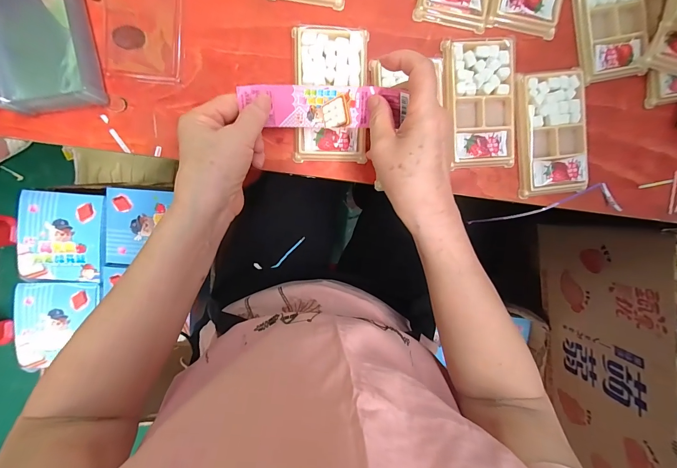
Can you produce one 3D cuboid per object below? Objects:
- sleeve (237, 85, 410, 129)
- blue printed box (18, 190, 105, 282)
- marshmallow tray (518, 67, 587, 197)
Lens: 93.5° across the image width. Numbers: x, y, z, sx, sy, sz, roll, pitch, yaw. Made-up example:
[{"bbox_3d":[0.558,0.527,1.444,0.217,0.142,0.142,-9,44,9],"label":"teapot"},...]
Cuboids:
[{"bbox_3d":[-0.013,-0.121,0.300,0.147,0.027,0.035,1,96,1],"label":"sleeve"},{"bbox_3d":[-0.514,0.007,0.597,0.134,0.030,0.164,7,95,-5],"label":"blue printed box"},{"bbox_3d":[0.241,-0.114,0.359,0.075,0.013,0.133,-7,97,-3],"label":"marshmallow tray"}]

